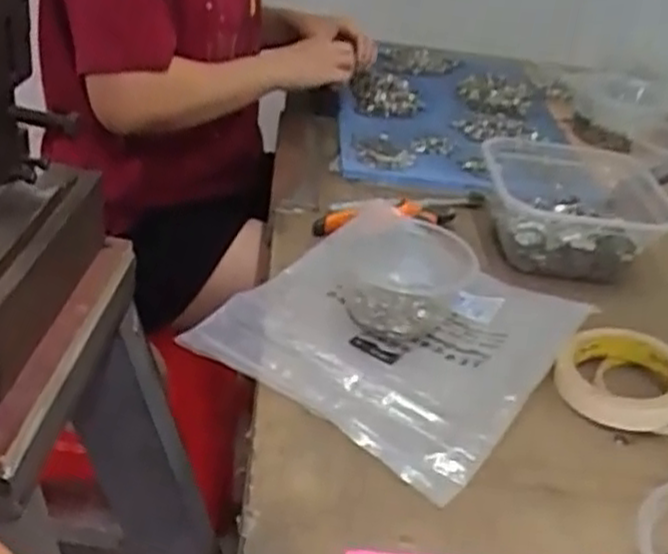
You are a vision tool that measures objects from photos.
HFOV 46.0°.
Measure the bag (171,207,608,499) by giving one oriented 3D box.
[{"bbox_3d":[0.053,0.031,0.637,0.239,0.040,0.260,26,37,27],"label":"bag"}]

